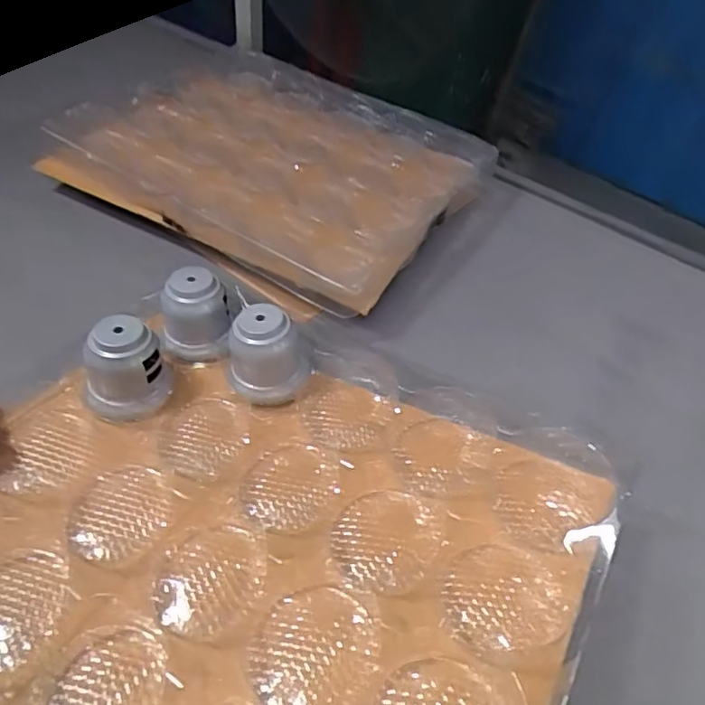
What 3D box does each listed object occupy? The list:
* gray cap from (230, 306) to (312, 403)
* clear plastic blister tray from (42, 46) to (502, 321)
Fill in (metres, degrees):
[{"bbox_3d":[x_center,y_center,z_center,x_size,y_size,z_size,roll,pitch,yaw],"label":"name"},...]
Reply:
[{"bbox_3d":[-0.090,0.003,0.584,0.087,0.073,0.083,2,53,-2],"label":"gray cap"},{"bbox_3d":[-0.116,-0.301,0.832,0.557,0.067,0.449,26,47,18],"label":"clear plastic blister tray"}]

